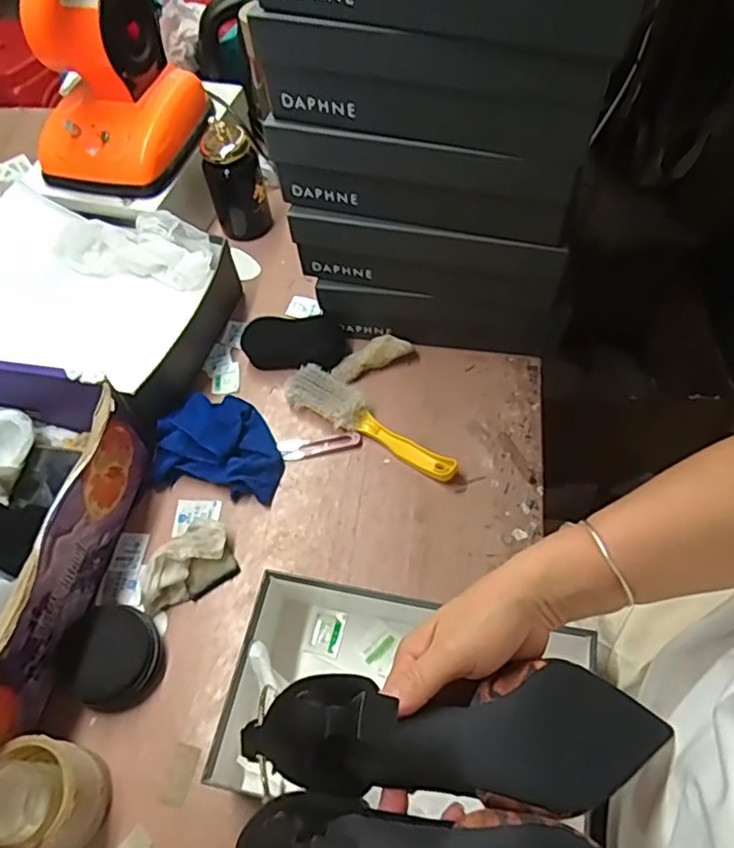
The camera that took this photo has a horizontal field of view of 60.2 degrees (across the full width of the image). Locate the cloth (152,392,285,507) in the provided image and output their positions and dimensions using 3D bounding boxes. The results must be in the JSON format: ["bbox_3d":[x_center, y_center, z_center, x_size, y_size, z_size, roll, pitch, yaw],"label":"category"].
[{"bbox_3d":[-0.167,0.018,0.736,0.145,0.052,0.122,8,59,9],"label":"cloth"}]

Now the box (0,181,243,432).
[{"bbox_3d":[-0.362,-0.151,0.799,0.320,0.109,0.256,12,60,11],"label":"box"}]

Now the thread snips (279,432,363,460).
[{"bbox_3d":[-0.056,0.025,0.747,0.096,0.009,0.029,-7,58,0],"label":"thread snips"}]

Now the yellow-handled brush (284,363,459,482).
[{"bbox_3d":[0.006,-0.003,0.744,0.228,0.038,0.053,27,64,19],"label":"yellow-handled brush"}]

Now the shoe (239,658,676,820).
[{"bbox_3d":[0.059,0.185,0.371,0.251,0.065,0.073,3,58,-5],"label":"shoe"}]

